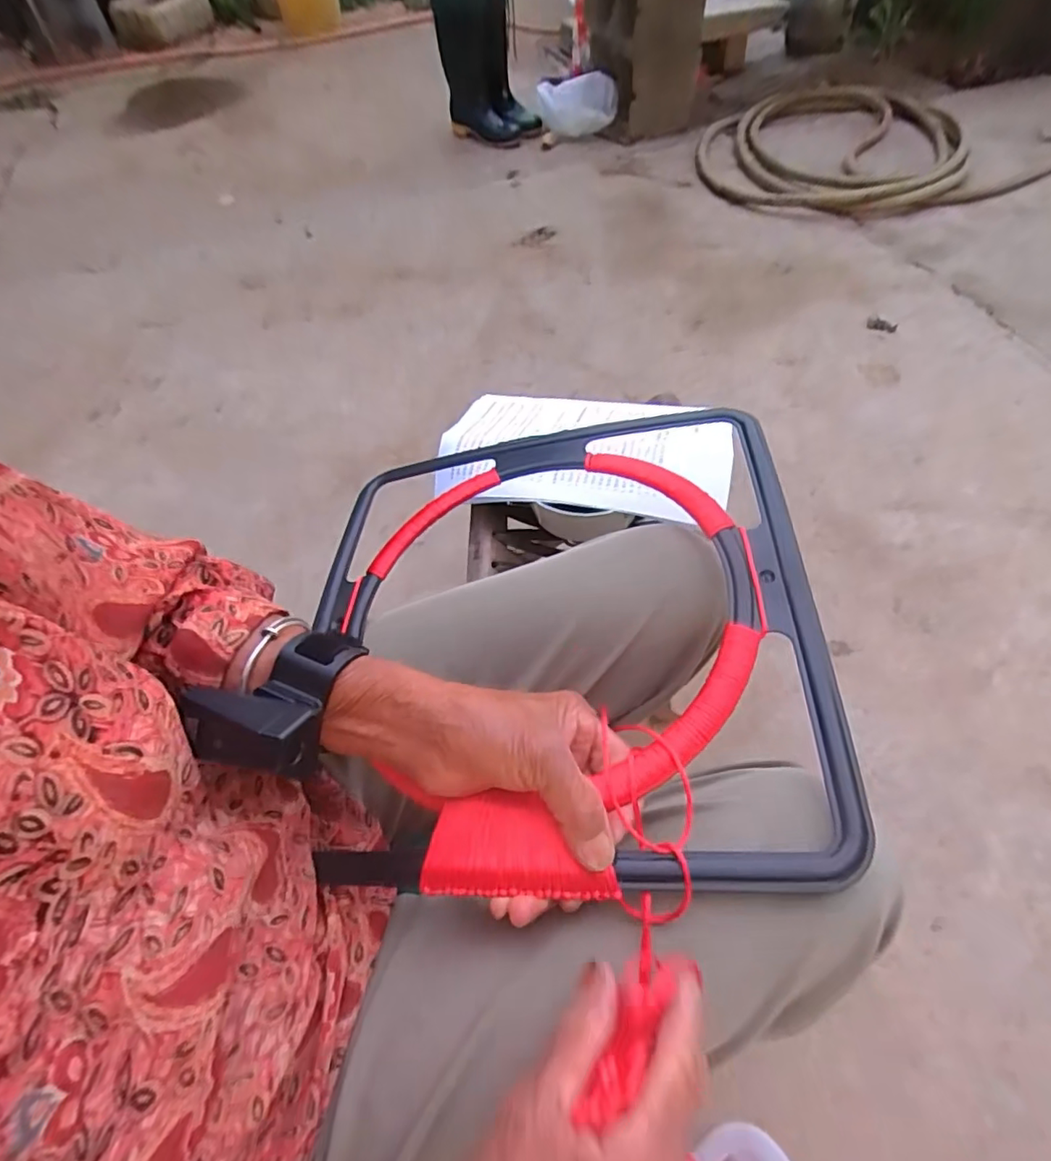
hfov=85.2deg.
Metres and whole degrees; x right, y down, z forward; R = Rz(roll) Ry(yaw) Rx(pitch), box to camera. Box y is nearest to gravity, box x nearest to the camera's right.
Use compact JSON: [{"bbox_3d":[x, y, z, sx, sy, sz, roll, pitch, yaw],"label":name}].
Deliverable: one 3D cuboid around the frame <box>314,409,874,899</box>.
[{"bbox_3d":[0.014,0.017,0.369,0.317,0.025,0.327,-6,55,14],"label":"frame"}]

